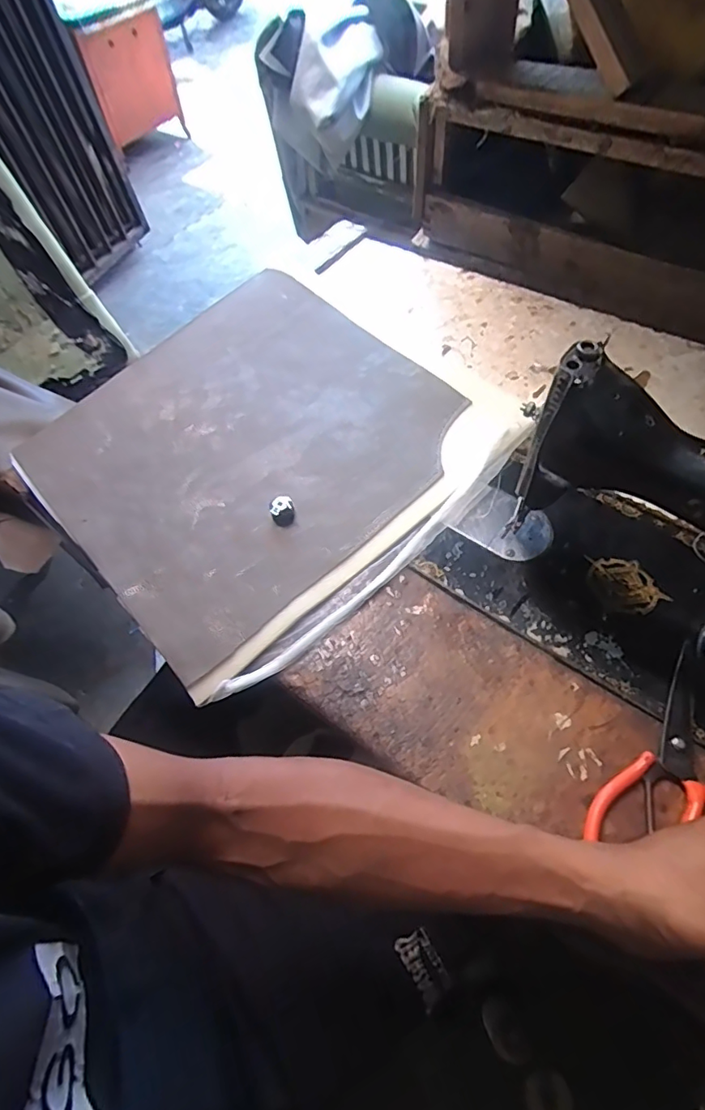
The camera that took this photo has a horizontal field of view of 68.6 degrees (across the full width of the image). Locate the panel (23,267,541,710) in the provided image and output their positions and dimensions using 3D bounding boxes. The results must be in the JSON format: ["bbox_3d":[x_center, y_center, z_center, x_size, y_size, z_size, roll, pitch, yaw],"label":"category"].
[{"bbox_3d":[-0.094,-0.124,0.557,0.422,0.019,0.417,-41,66,-18],"label":"panel"}]

